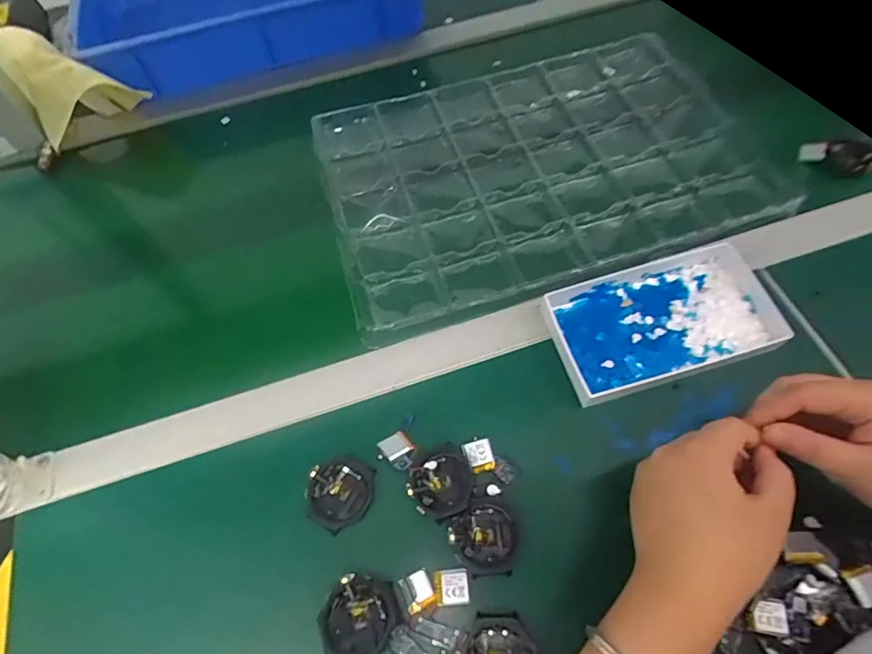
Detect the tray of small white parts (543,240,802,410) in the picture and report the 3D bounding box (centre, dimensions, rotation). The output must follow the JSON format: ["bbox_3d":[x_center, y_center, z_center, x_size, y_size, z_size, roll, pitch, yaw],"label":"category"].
[{"bbox_3d":[0.196,-0.006,0.420,0.186,0.024,0.102,-15,61,-4],"label":"tray of small white parts"}]

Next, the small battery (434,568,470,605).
[{"bbox_3d":[0.011,0.179,0.339,0.023,0.004,0.022,-4,61,1],"label":"small battery"}]

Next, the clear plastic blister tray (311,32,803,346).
[{"bbox_3d":[0.120,-0.174,0.542,0.470,0.051,0.308,-16,61,-5],"label":"clear plastic blister tray"}]

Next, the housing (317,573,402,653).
[{"bbox_3d":[-0.052,0.197,0.332,0.048,0.012,0.053,28,66,18],"label":"housing"}]

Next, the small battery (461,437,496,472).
[{"bbox_3d":[0.034,0.099,0.379,0.020,0.004,0.025,-14,61,-4],"label":"small battery"}]

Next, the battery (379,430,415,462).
[{"bbox_3d":[-0.032,0.092,0.384,0.022,0.006,0.020,-32,64,-13],"label":"battery"}]

